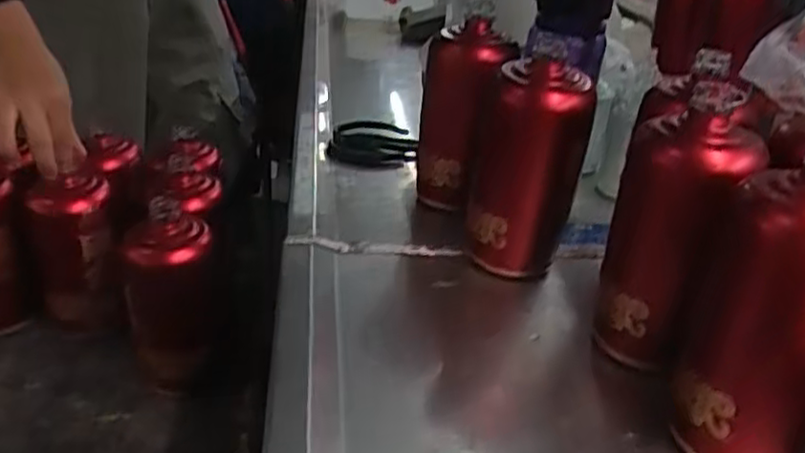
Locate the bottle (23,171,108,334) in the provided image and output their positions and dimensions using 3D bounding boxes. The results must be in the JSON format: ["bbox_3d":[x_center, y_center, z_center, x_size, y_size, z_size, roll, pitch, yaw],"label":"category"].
[{"bbox_3d":[-0.333,0.036,0.730,0.080,0.164,0.077,-11,29,-22],"label":"bottle"}]

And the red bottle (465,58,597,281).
[{"bbox_3d":[0.096,-0.043,0.566,0.084,0.169,0.061,3,27,5],"label":"red bottle"}]

